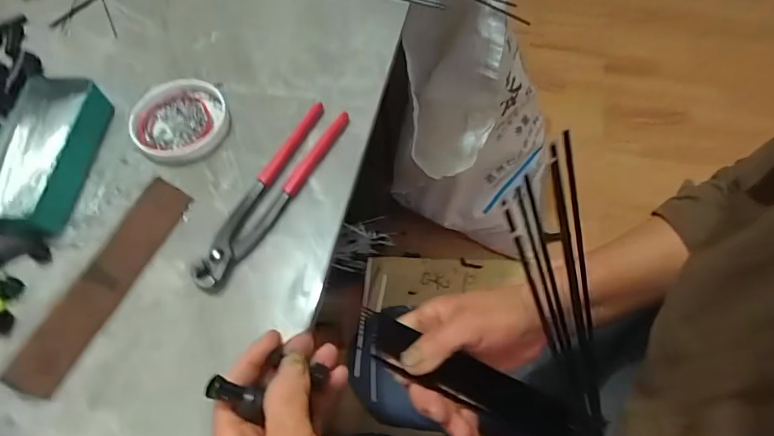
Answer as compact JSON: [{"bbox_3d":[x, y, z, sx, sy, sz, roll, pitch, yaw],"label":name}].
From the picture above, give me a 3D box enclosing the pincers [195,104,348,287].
[{"bbox_3d":[-0.097,-0.026,0.396,0.036,0.016,0.197,23,65,15],"label":"pincers"}]

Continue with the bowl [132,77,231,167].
[{"bbox_3d":[-0.196,-0.092,0.438,0.086,0.019,0.089,-1,62,3],"label":"bowl"}]

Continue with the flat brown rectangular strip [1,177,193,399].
[{"bbox_3d":[-0.218,0.047,0.357,0.024,0.030,0.177,21,65,14],"label":"flat brown rectangular strip"}]

